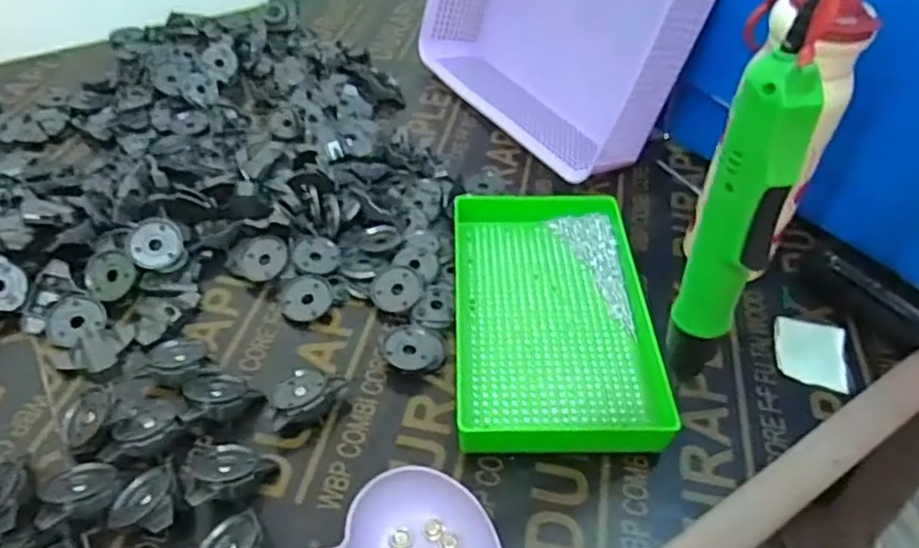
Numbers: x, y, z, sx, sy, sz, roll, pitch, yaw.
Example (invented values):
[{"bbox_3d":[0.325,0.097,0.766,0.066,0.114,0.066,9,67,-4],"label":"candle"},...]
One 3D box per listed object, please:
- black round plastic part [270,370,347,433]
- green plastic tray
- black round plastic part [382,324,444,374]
[{"bbox_3d":[-0.115,0.094,0.481,0.049,0.022,0.048,7,47,3],"label":"black round plastic part"},{"bbox_3d":[0.075,0.027,0.539,0.158,0.034,0.261,1,47,-3],"label":"green plastic tray"},{"bbox_3d":[-0.037,0.059,0.520,0.047,0.015,0.045,2,47,-2],"label":"black round plastic part"}]

